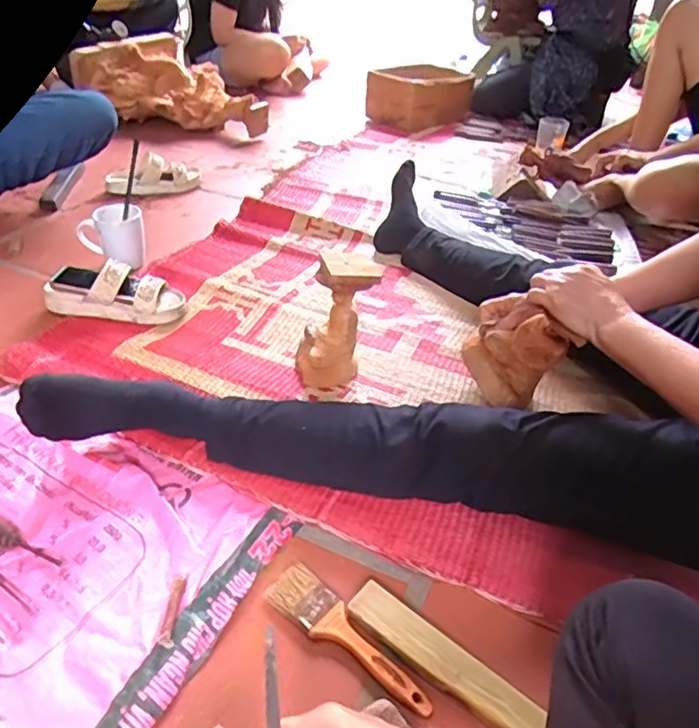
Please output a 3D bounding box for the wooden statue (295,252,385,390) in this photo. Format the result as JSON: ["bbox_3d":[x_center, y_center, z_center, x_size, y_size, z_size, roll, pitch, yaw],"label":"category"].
[{"bbox_3d":[-0.020,-0.055,0.836,0.103,0.182,0.096,0,36,-8],"label":"wooden statue"}]

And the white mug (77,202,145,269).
[{"bbox_3d":[-0.439,-0.229,1.098,0.115,0.106,0.078,-11,39,-19],"label":"white mug"}]

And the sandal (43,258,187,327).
[{"bbox_3d":[-0.384,-0.123,0.977,0.220,0.070,0.079,6,36,1],"label":"sandal"}]

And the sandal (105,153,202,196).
[{"bbox_3d":[-0.472,-0.462,1.438,0.225,0.071,0.084,-18,42,-26],"label":"sandal"}]

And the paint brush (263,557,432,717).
[{"bbox_3d":[-0.001,0.255,0.551,0.183,0.016,0.047,30,43,30],"label":"paint brush"}]

